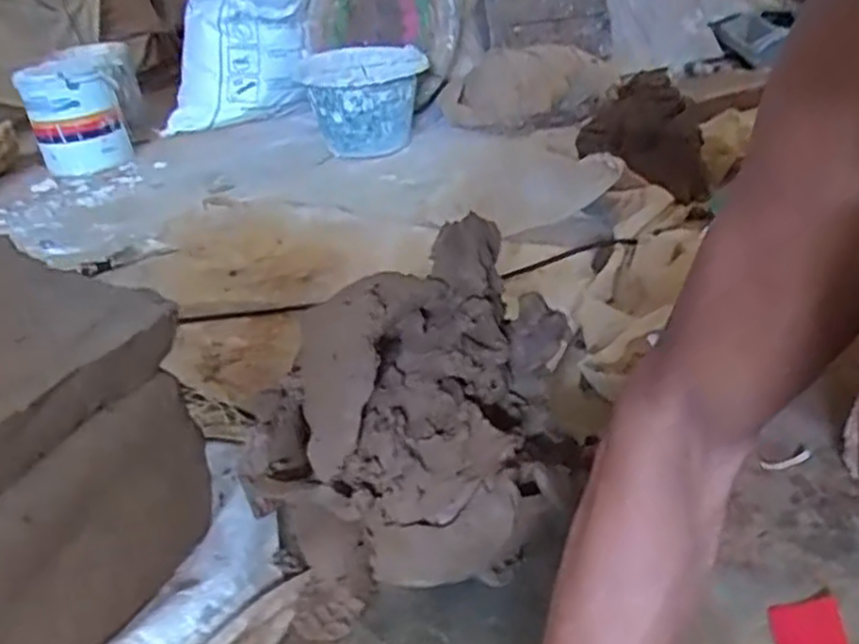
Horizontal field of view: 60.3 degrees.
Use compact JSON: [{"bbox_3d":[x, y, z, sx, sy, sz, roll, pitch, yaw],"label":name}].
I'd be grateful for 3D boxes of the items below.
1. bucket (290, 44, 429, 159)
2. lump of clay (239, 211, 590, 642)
[{"bbox_3d":[-0.115,-0.417,1.440,0.213,0.196,0.200,1,32,9],"label":"bucket"},{"bbox_3d":[-0.011,0.084,0.563,0.247,0.214,0.174,-13,32,-14],"label":"lump of clay"}]

